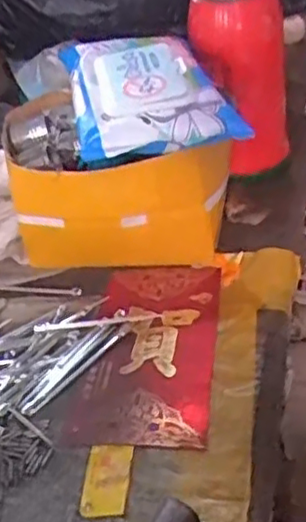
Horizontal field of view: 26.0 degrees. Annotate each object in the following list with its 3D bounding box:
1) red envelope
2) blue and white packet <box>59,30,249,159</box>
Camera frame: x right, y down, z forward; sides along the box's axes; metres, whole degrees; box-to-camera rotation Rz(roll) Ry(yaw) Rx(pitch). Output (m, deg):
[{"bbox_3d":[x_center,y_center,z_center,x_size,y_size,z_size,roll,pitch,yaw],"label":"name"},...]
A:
[{"bbox_3d":[-0.002,0.054,0.441,0.086,0.005,0.162,2,38,9],"label":"red envelope"},{"bbox_3d":[-0.008,-0.130,0.488,0.106,0.029,0.161,-10,38,-7],"label":"blue and white packet"}]

